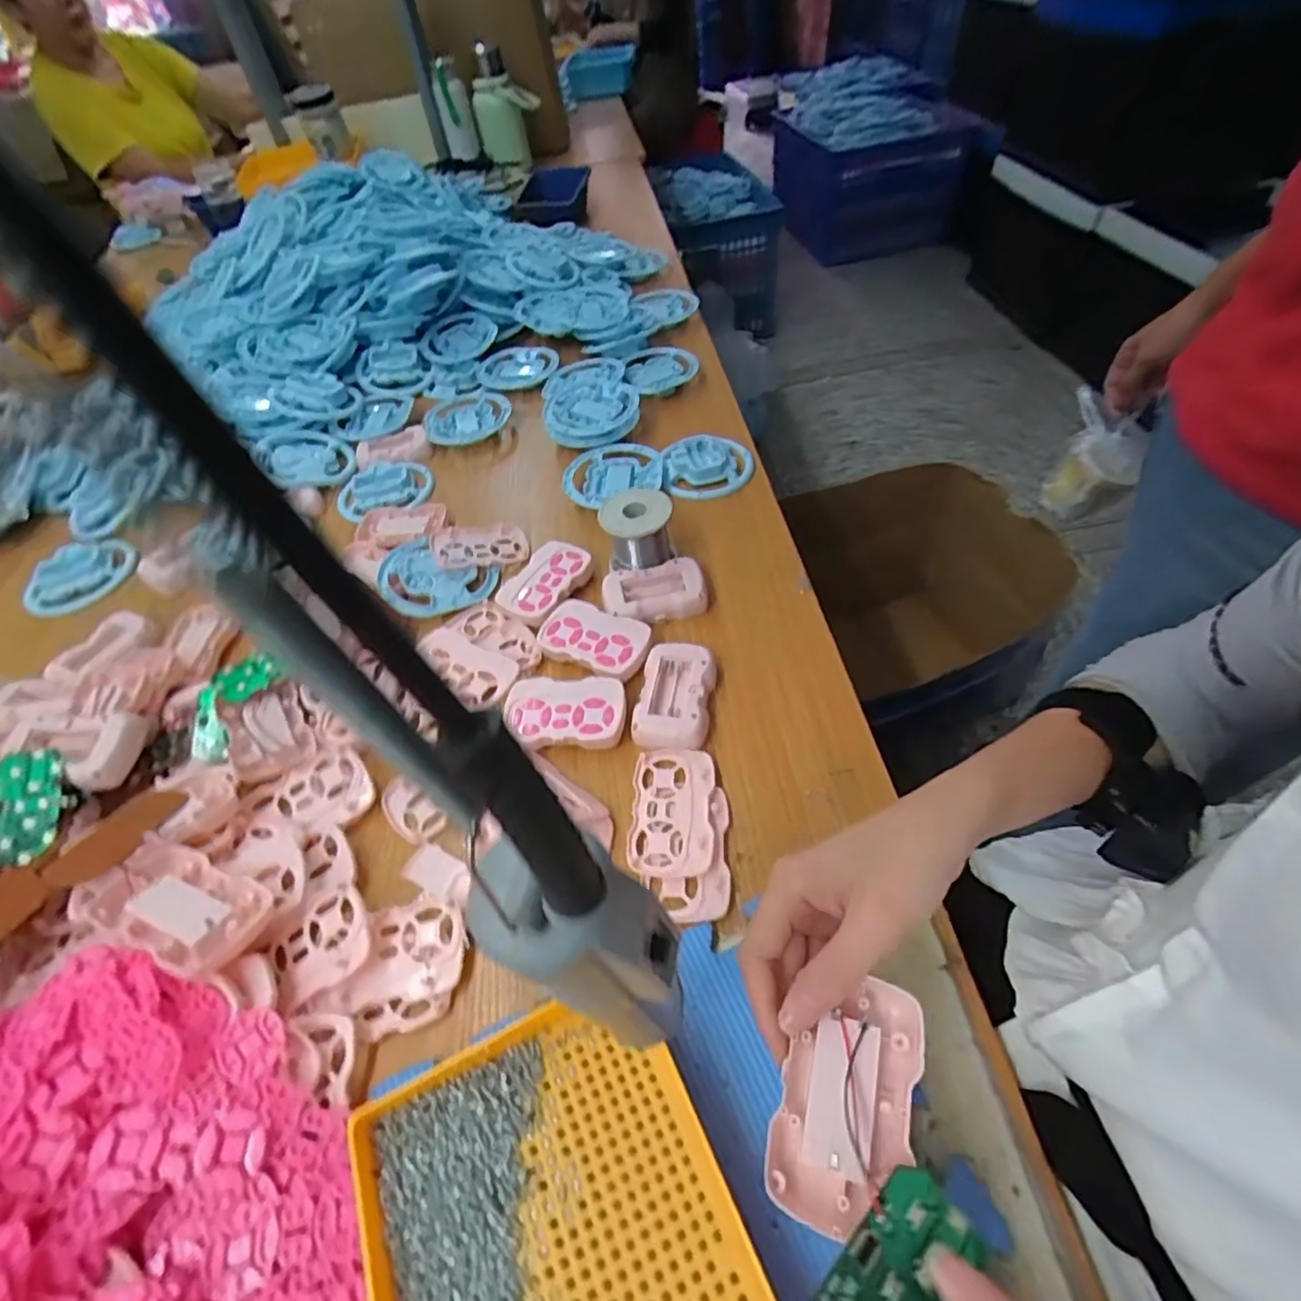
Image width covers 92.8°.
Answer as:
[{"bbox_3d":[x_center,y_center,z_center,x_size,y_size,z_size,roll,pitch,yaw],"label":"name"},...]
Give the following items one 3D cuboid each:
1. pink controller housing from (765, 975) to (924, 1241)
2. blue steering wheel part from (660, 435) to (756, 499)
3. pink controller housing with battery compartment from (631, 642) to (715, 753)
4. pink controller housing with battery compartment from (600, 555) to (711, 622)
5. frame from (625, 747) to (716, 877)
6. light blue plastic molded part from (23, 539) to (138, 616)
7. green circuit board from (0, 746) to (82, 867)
[{"bbox_3d":[0.080,0.178,0.250,0.050,0.022,0.088,15,52,13],"label":"pink controller housing"},{"bbox_3d":[0.059,-0.191,0.633,0.095,0.023,0.075,-8,50,1],"label":"blue steering wheel part"},{"bbox_3d":[0.018,0.034,0.458,0.053,0.023,0.084,4,51,10],"label":"pink controller housing with battery compartment"},{"bbox_3d":[0.004,-0.052,0.522,0.085,0.017,0.054,-14,51,-4],"label":"pink controller housing with battery compartment"},{"bbox_3d":[0.014,0.105,0.408,0.053,0.008,0.086,0,51,7],"label":"frame"},{"bbox_3d":[-0.582,-0.076,0.629,0.098,0.029,0.067,-32,54,-18],"label":"light blue plastic molded part"},{"bbox_3d":[-0.414,0.102,0.416,0.042,0.009,0.077,-3,71,-17],"label":"green circuit board"}]

